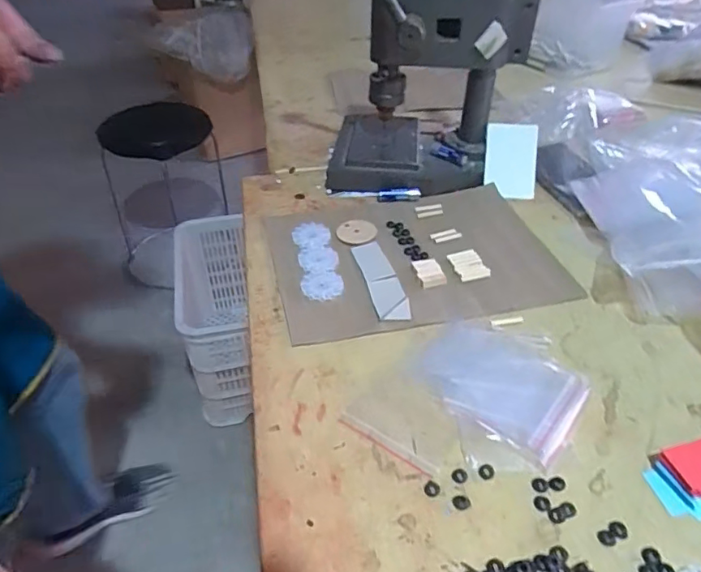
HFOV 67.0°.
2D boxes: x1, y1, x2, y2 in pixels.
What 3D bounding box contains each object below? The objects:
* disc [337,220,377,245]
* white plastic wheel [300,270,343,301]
[{"bbox_3d":[0.006,-0.059,0.567,0.042,0.004,0.041,-1,39,1],"label":"disc"},{"bbox_3d":[-0.026,-0.003,0.498,0.037,0.005,0.041,7,40,10],"label":"white plastic wheel"}]

